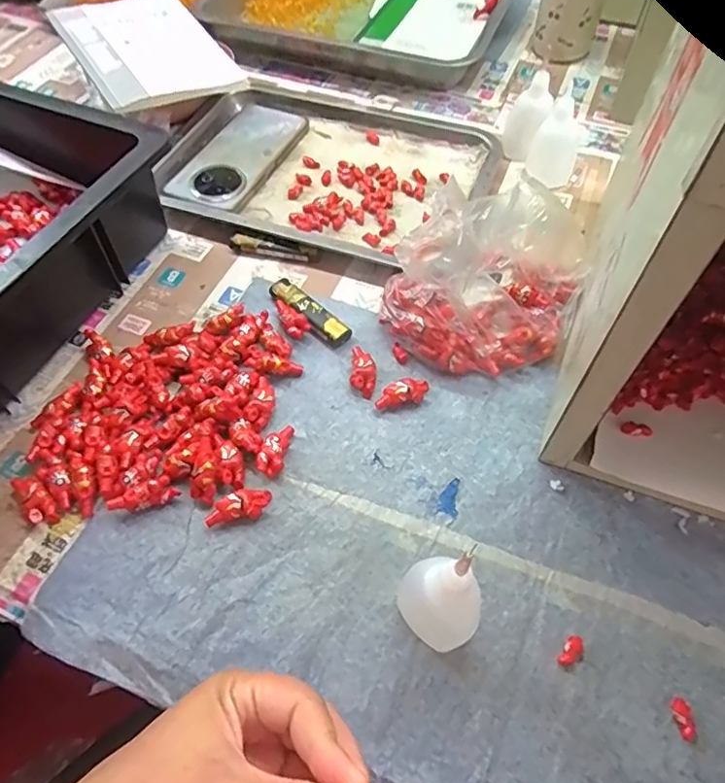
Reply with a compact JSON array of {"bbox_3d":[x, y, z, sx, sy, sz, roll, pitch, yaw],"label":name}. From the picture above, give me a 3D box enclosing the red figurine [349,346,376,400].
[{"bbox_3d":[0.001,-0.016,0.415,0.019,0.013,0.041,2,59,3],"label":"red figurine"}]

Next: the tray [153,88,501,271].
[{"bbox_3d":[-0.032,-0.225,0.548,0.304,0.025,0.234,15,60,10],"label":"tray"}]

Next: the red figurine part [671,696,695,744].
[{"bbox_3d":[0.169,0.173,0.293,0.009,0.008,0.020,4,59,4],"label":"red figurine part"}]

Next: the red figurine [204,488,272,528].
[{"bbox_3d":[-0.079,0.074,0.355,0.041,0.014,0.017,-11,59,-6],"label":"red figurine"}]

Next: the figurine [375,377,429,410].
[{"bbox_3d":[0.029,0.001,0.402,0.039,0.013,0.018,-14,60,-7],"label":"figurine"}]

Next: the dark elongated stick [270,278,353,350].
[{"bbox_3d":[-0.042,-0.063,0.446,0.079,0.013,0.021,39,67,22],"label":"dark elongated stick"}]

